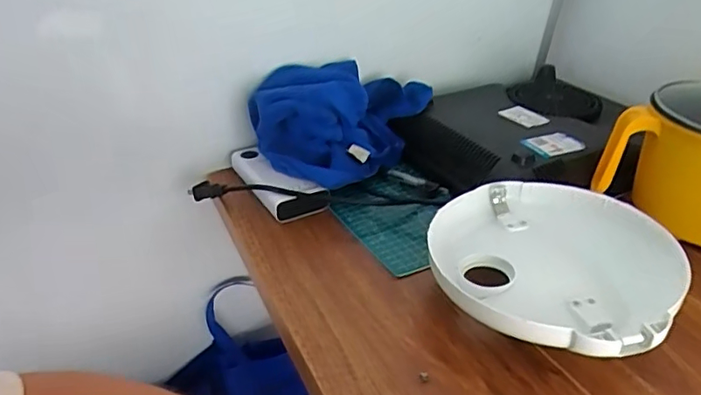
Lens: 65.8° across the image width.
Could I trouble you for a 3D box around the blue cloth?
[{"bbox_3d":[-0.008,-0.094,0.678,0.134,0.122,0.217,22,37,33],"label":"blue cloth"}]

